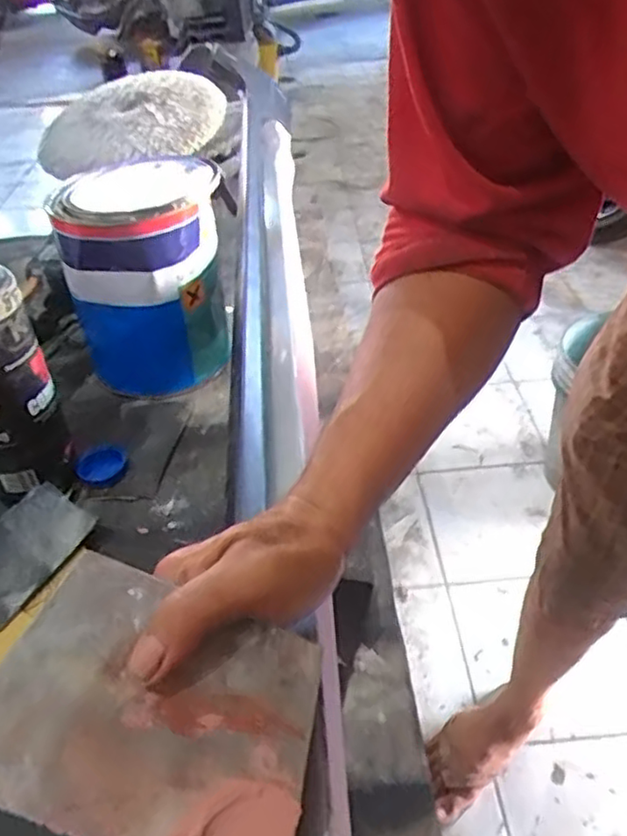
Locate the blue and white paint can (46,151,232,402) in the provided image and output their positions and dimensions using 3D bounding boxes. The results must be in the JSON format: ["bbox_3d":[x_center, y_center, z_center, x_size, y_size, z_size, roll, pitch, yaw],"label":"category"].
[{"bbox_3d":[-0.180,-0.153,0.720,0.164,0.198,0.166,-3,40,2],"label":"blue and white paint can"}]

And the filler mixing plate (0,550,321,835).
[{"bbox_3d":[-0.064,0.121,0.270,0.135,0.004,0.096,22,68,-1],"label":"filler mixing plate"}]

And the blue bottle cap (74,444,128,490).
[{"bbox_3d":[-0.198,0.045,0.631,0.041,0.016,0.041,-3,40,2],"label":"blue bottle cap"}]

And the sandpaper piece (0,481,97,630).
[{"bbox_3d":[-0.238,0.107,0.545,0.067,0.012,0.110,31,58,11],"label":"sandpaper piece"}]

